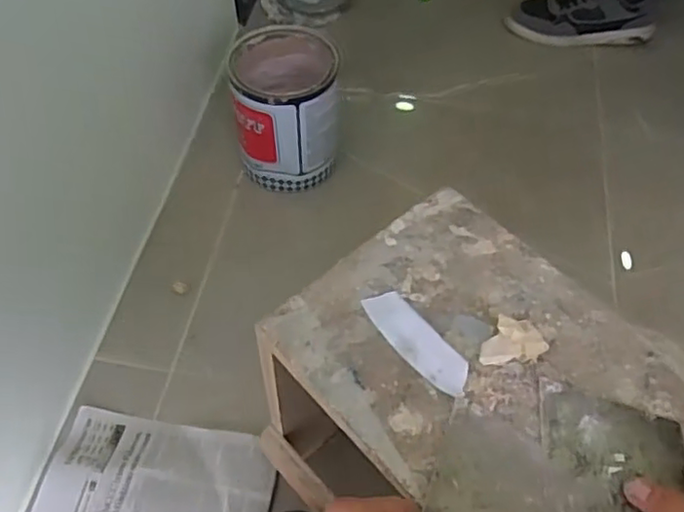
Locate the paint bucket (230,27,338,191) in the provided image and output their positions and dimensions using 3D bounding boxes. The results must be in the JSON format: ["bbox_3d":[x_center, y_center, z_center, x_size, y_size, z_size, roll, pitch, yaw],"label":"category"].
[{"bbox_3d":[-0.086,-0.224,1.008,0.154,0.190,0.166,1,53,-1],"label":"paint bucket"}]

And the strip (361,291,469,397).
[{"bbox_3d":[0.056,0.064,0.493,0.033,0.004,0.097,-39,66,-18],"label":"strip"}]

